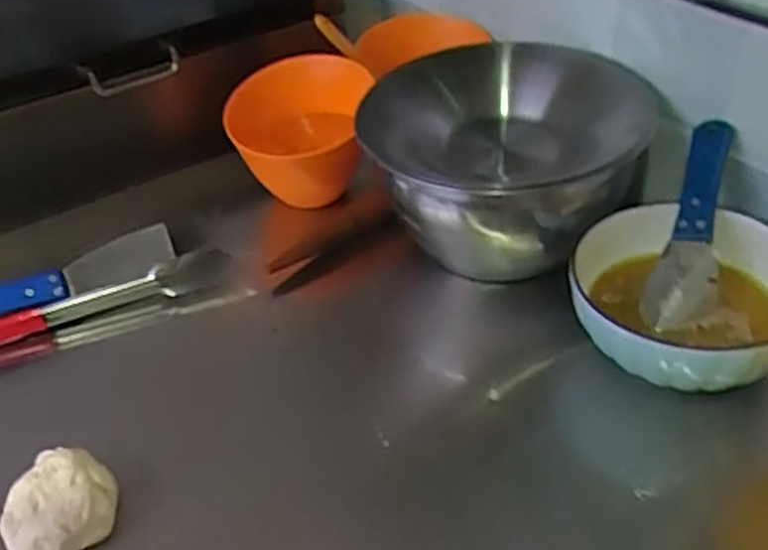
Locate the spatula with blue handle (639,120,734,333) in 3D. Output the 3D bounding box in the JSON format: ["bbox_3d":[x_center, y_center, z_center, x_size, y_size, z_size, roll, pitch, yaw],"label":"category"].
[{"bbox_3d":[0.257,-0.038,0.634,0.049,0.030,0.183,13,74,22],"label":"spatula with blue handle"}]

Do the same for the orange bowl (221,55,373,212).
[{"bbox_3d":[-0.089,-0.163,0.859,0.158,0.124,0.172,-4,39,3],"label":"orange bowl"}]

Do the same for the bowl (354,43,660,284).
[{"bbox_3d":[0.117,-0.113,0.749,0.246,0.149,0.243,-15,40,-10],"label":"bowl"}]

